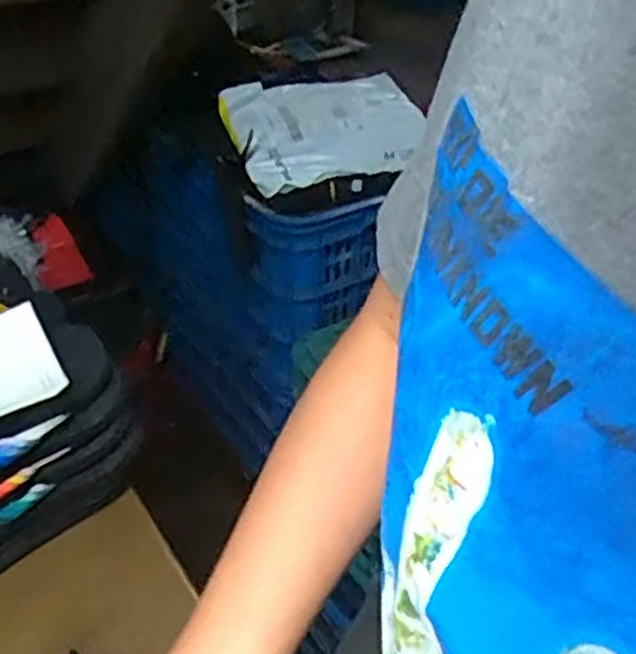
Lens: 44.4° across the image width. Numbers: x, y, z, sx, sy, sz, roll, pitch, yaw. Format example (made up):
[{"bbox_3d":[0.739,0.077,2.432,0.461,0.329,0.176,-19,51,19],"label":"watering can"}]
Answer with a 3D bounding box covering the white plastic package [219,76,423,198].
[{"bbox_3d":[0.006,-0.305,1.179,0.280,0.040,0.212,-18,60,-15],"label":"white plastic package"}]

